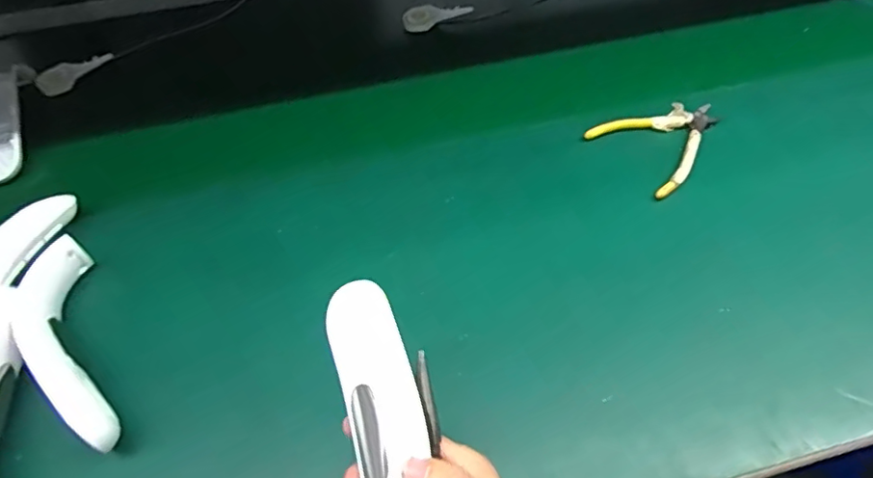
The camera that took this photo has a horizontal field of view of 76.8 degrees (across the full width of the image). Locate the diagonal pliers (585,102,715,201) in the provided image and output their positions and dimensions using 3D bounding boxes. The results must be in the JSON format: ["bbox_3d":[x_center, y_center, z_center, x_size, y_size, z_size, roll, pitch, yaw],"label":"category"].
[{"bbox_3d":[0.246,-0.110,0.586,0.135,0.013,0.109,-29,58,-19],"label":"diagonal pliers"}]

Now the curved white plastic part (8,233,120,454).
[{"bbox_3d":[-0.301,0.090,0.446,0.056,0.043,0.199,-24,57,-16],"label":"curved white plastic part"}]

